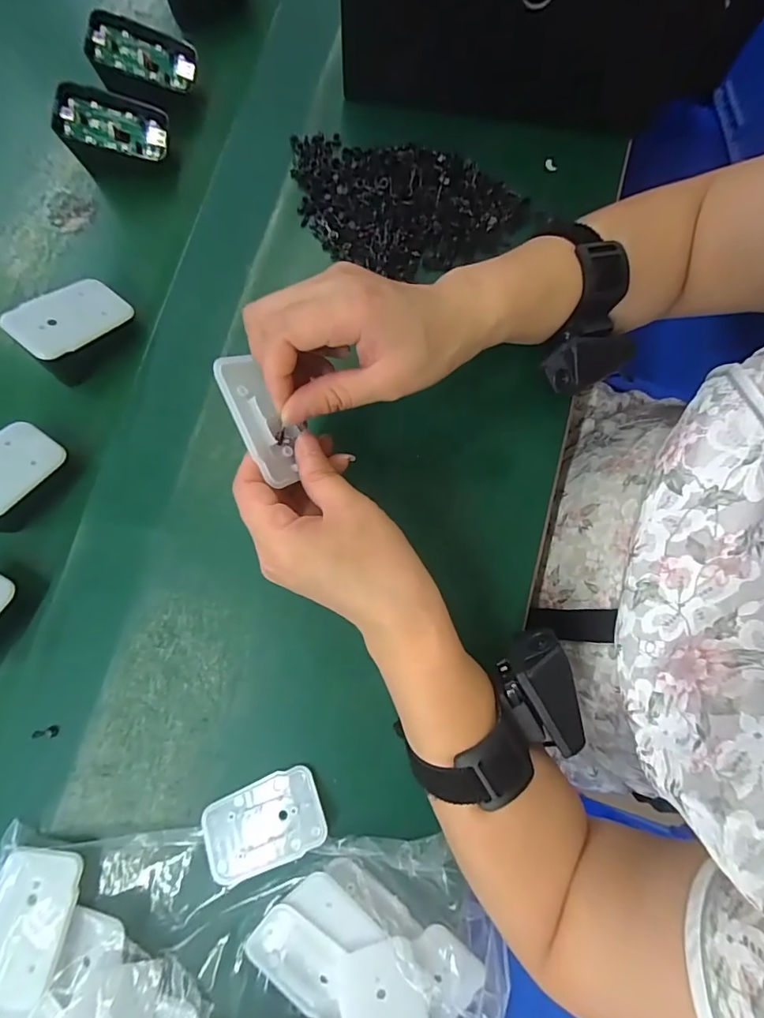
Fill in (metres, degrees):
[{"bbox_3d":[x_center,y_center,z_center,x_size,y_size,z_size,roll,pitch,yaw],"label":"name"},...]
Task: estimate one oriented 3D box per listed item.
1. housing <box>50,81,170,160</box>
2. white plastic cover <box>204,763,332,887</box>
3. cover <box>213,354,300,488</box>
[{"bbox_3d":[-0.192,-0.271,0.334,0.070,0.022,0.040,1,91,-23],"label":"housing"},{"bbox_3d":[-0.070,0.188,0.278,0.070,0.009,0.045,-23,81,-6],"label":"white plastic cover"},{"bbox_3d":[-0.061,-0.047,0.239,0.028,0.007,0.067,-30,99,-48],"label":"cover"}]

